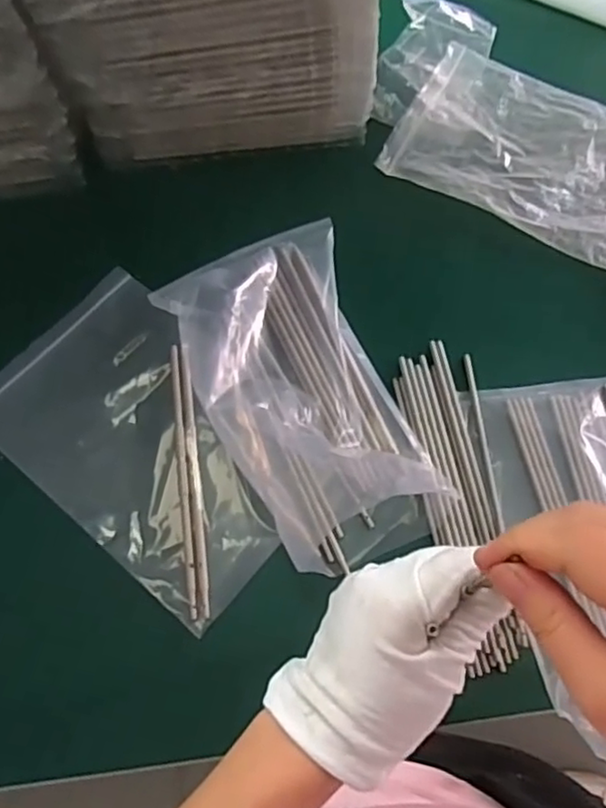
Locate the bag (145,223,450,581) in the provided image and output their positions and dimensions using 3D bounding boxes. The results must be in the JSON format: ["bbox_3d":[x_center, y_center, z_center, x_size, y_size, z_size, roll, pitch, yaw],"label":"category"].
[{"bbox_3d":[0.002,-0.018,0.569,0.176,0.040,0.307,-24,70,-10],"label":"bag"}]

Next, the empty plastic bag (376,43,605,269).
[{"bbox_3d":[0.250,-0.258,0.669,0.289,0.024,0.181,28,70,10],"label":"empty plastic bag"}]

